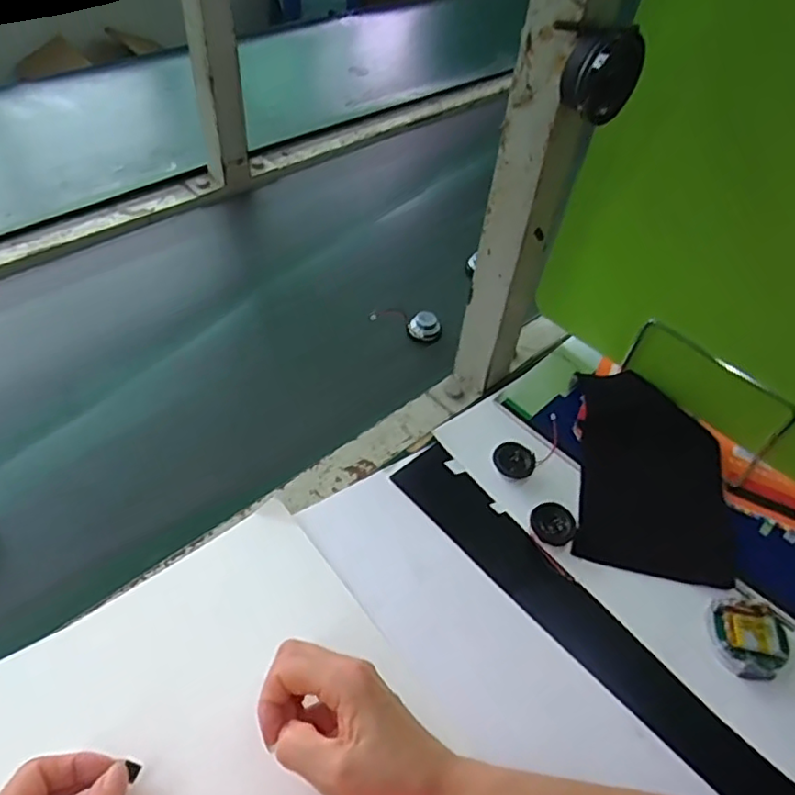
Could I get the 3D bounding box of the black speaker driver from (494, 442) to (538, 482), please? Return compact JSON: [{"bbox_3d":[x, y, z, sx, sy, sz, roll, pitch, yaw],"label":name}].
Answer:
[{"bbox_3d":[0.101,0.056,0.542,0.034,0.016,0.031,3,49,-4],"label":"black speaker driver"}]

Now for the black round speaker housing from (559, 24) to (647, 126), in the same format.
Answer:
[{"bbox_3d":[0.128,-0.202,0.390,0.047,0.052,0.028,-31,59,-29],"label":"black round speaker housing"}]

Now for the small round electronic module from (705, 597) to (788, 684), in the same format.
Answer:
[{"bbox_3d":[0.257,0.175,0.457,0.057,0.011,0.055,2,49,-5],"label":"small round electronic module"}]

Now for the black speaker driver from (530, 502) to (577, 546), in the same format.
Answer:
[{"bbox_3d":[0.124,0.104,0.506,0.035,0.022,0.034,3,49,-4],"label":"black speaker driver"}]

